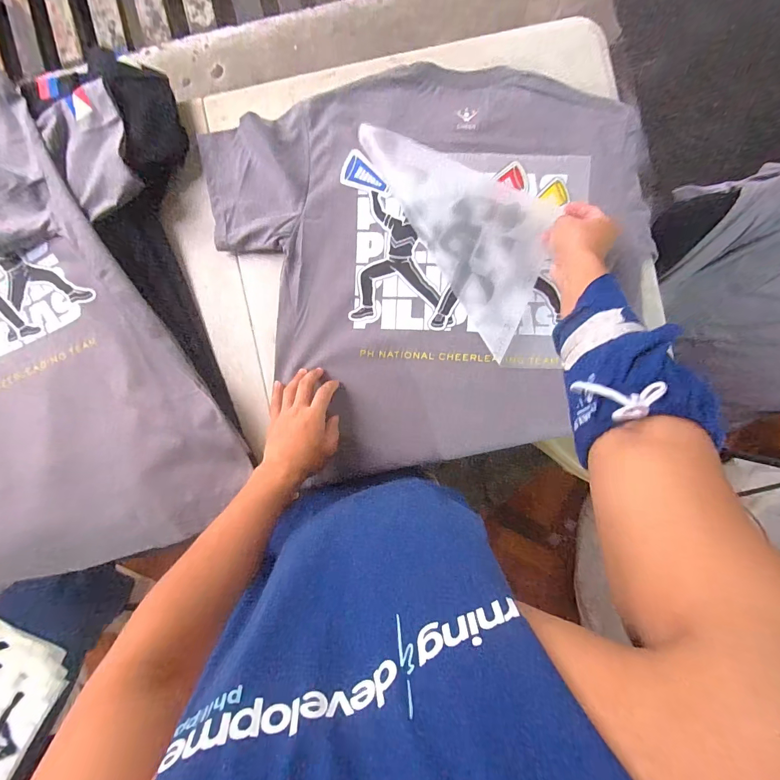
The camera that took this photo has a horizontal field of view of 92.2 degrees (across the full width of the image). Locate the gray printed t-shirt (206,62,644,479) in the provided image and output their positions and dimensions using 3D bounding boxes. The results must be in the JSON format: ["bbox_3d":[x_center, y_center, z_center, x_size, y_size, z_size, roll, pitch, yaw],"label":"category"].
[{"bbox_3d":[0.085,-0.182,0.554,0.598,0.038,0.563,0,91,-2],"label":"gray printed t-shirt"}]

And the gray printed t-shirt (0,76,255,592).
[{"bbox_3d":[-0.568,-0.062,0.517,0.576,0.070,0.694,-20,91,-2],"label":"gray printed t-shirt"}]

